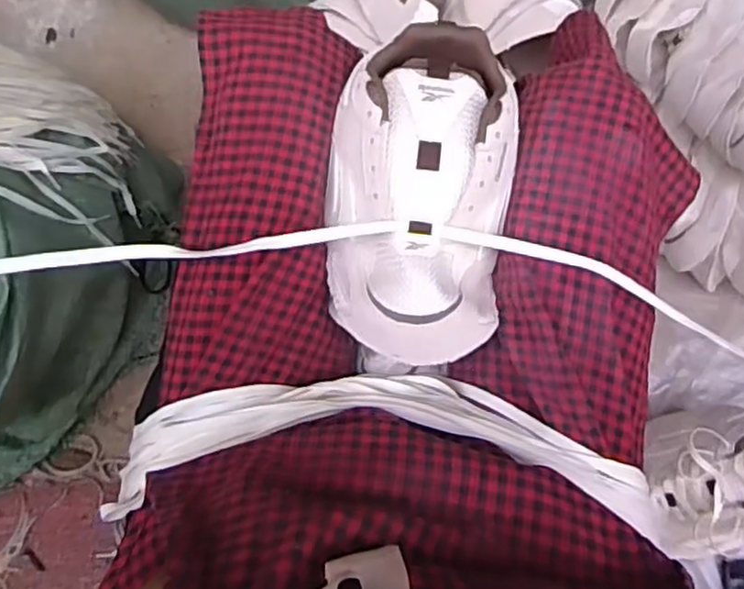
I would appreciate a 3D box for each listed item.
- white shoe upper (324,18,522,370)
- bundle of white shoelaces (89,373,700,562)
[{"bbox_3d":[0.033,-0.071,0.491,0.123,0.075,0.242,6,86,0],"label":"white shoe upper"},{"bbox_3d":[0.013,0.096,0.454,0.355,0.048,0.103,3,64,0],"label":"bundle of white shoelaces"}]

